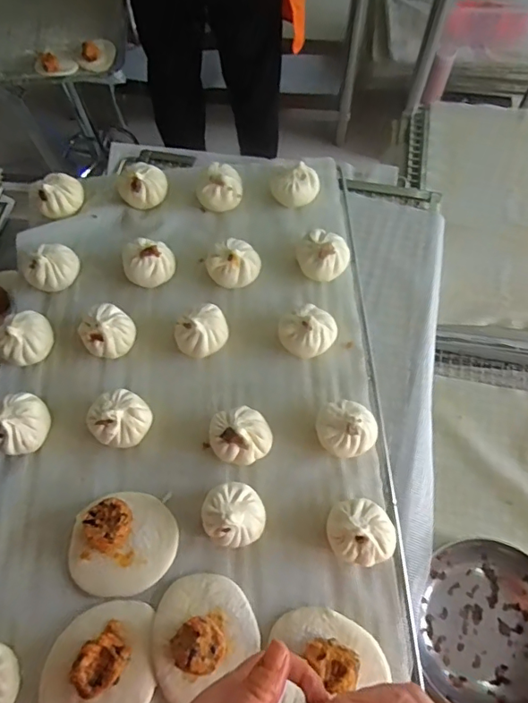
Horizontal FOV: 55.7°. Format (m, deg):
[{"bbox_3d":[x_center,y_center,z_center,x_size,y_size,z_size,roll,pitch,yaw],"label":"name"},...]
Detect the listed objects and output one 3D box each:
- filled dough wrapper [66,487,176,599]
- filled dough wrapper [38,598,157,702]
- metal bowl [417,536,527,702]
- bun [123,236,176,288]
[{"bbox_3d":[-0.128,0.168,0.441,0.093,0.029,0.086,0,66,1],"label":"filled dough wrapper"},{"bbox_3d":[-0.136,0.257,0.399,0.090,0.029,0.098,0,66,1],"label":"filled dough wrapper"},{"bbox_3d":[0.214,0.253,0.456,0.116,0.052,0.146,11,66,6],"label":"metal bowl"},{"bbox_3d":[-0.129,-0.101,0.553,0.055,0.035,0.049,-9,66,-3],"label":"bun"}]

